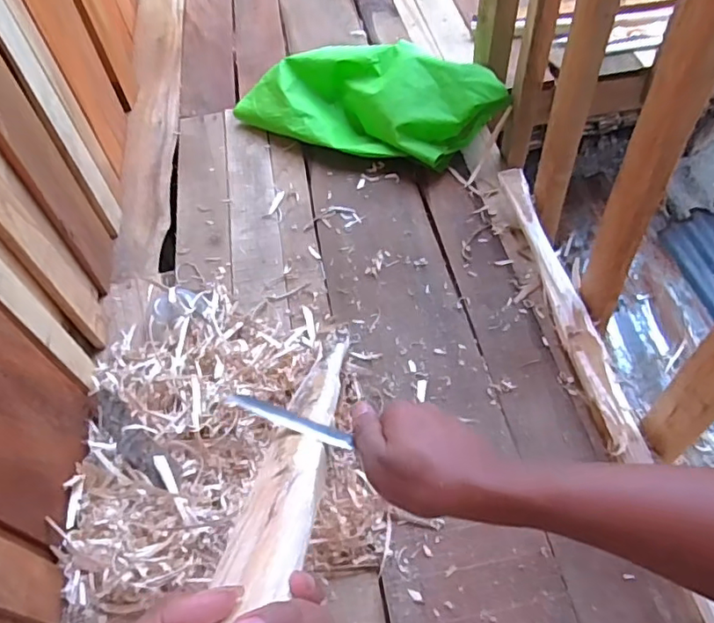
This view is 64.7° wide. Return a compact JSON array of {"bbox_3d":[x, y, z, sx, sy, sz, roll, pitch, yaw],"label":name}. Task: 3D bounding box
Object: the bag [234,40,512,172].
[{"bbox_3d":[0.018,-0.385,1.043,0.487,0.131,0.200,23,59,20],"label":"bag"}]

